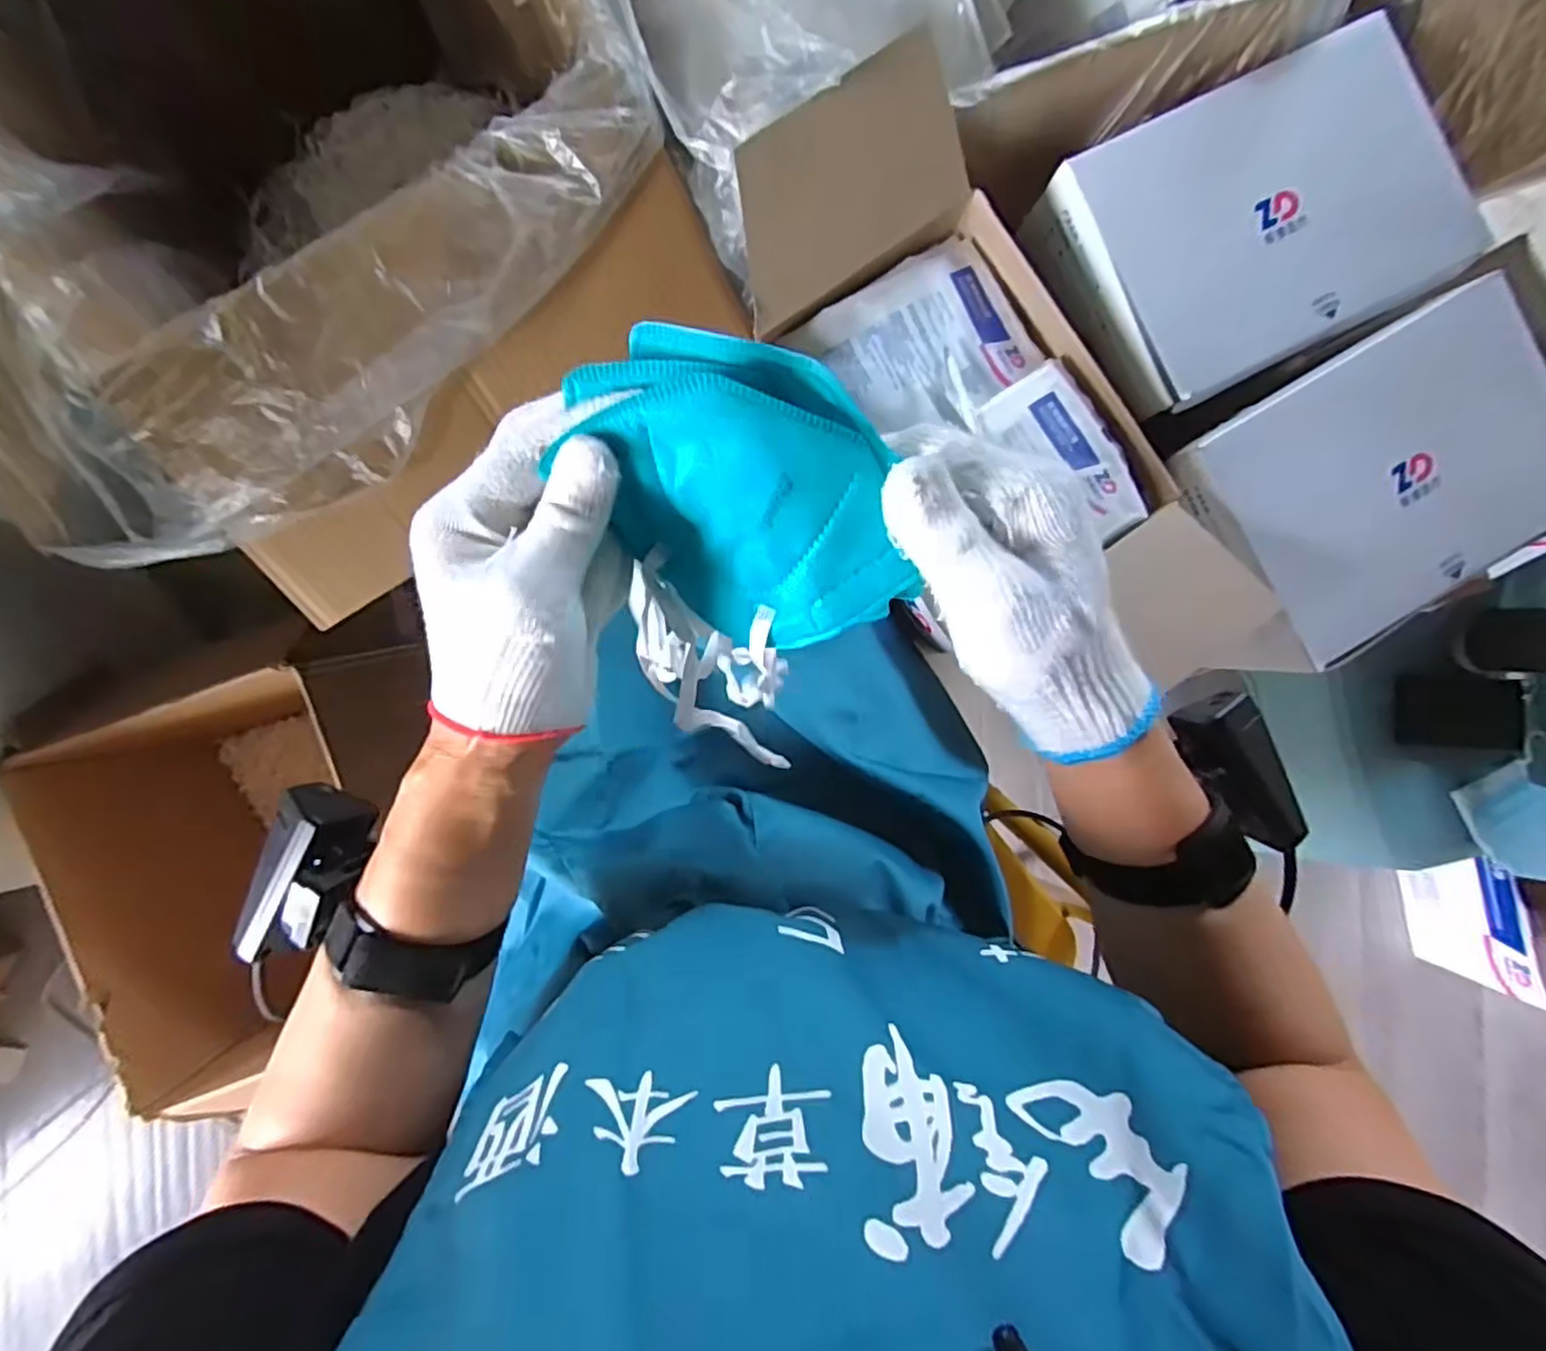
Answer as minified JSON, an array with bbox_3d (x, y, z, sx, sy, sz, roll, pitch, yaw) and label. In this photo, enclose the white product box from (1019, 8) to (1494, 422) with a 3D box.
[{"bbox_3d":[0.354,-0.332,0.507,0.266,0.061,0.193,-27,92,-2],"label":"white product box"}]

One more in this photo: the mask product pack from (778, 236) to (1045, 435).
[{"bbox_3d":[0.112,-0.243,0.510,0.148,0.020,0.122,-35,93,-2],"label":"mask product pack"}]

